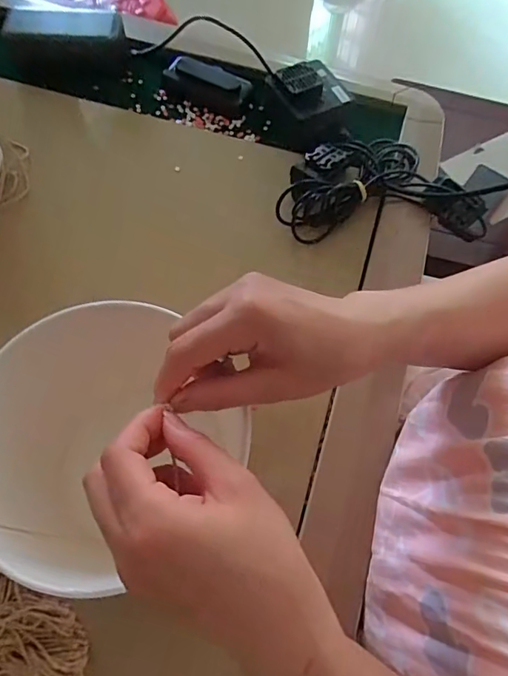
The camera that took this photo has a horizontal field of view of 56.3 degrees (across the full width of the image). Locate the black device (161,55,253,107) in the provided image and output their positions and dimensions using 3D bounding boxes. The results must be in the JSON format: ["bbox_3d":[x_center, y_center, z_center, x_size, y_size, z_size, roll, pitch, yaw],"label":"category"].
[{"bbox_3d":[-0.050,-0.295,0.550,0.098,0.030,0.036,21,68,8],"label":"black device"}]

